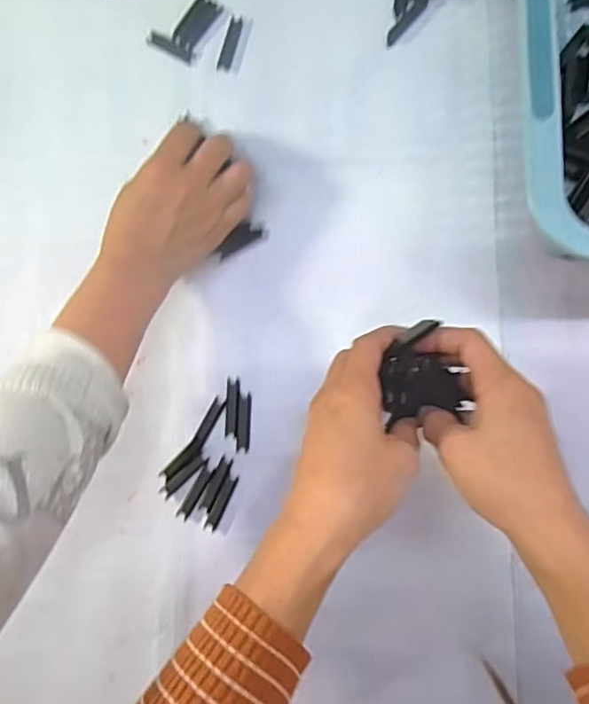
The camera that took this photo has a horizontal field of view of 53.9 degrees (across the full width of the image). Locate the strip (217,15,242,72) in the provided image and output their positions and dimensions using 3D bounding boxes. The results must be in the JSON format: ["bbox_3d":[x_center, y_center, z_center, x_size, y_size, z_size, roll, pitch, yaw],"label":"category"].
[{"bbox_3d":[-0.054,-0.260,0.486,0.012,0.004,0.045,17,88,8],"label":"strip"}]

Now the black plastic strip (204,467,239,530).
[{"bbox_3d":[-0.056,0.115,0.450,0.010,0.006,0.047,25,89,8],"label":"black plastic strip"}]

